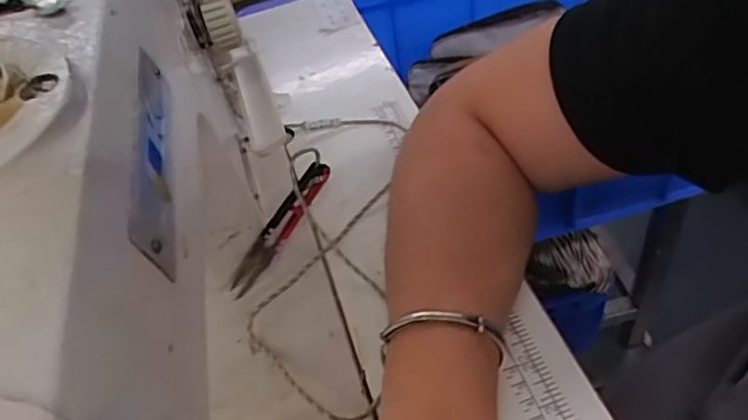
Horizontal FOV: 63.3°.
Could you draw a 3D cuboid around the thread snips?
[{"bbox_3d":[-0.063,0.012,0.410,0.008,0.024,0.104,23,68,26],"label":"thread snips"}]

